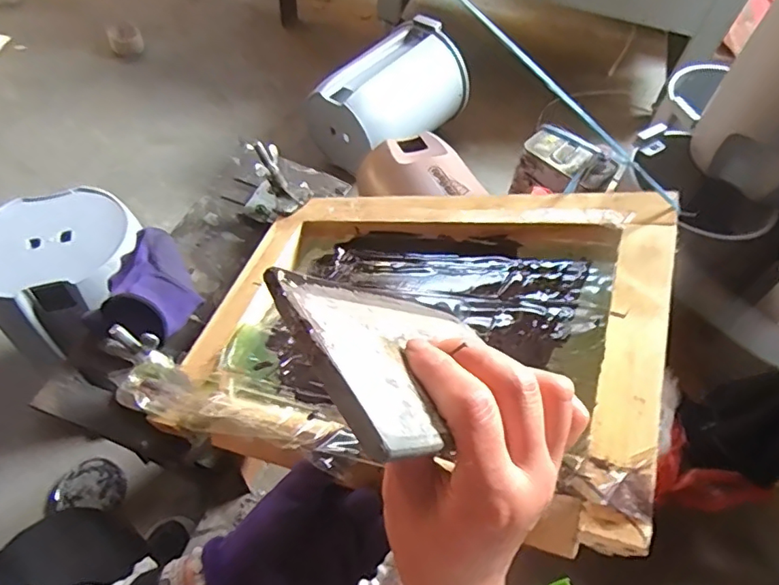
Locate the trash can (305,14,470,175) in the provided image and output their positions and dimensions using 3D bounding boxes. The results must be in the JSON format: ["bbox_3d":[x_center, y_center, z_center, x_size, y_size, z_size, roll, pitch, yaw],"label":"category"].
[{"bbox_3d":[0.002,-0.438,1.266,0.354,0.225,0.212,-39,68,-25],"label":"trash can"}]

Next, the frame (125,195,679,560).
[{"bbox_3d":[0.009,0.022,0.416,0.363,0.046,0.259,4,46,28],"label":"frame"}]

